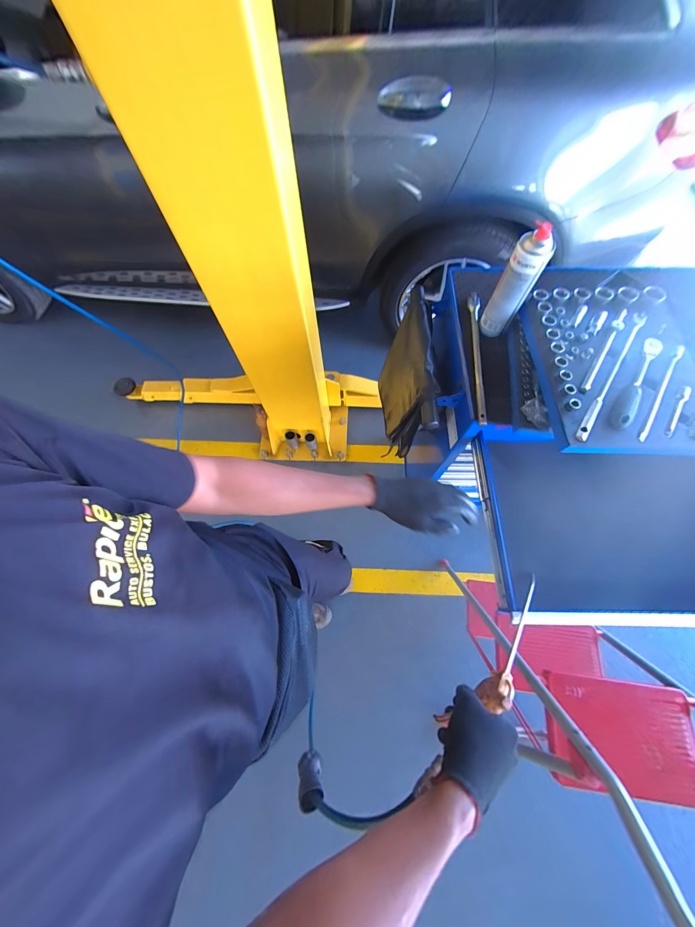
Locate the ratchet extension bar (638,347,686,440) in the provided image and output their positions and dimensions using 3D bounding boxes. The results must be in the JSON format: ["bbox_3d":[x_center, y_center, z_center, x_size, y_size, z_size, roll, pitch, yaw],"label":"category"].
[{"bbox_3d":[0.590,-0.137,0.560,0.019,0.011,0.246,35,73,13],"label":"ratchet extension bar"}]

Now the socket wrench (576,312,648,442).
[{"bbox_3d":[0.514,-0.175,0.575,0.020,0.015,0.346,33,73,13],"label":"socket wrench"}]

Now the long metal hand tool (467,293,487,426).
[{"bbox_3d":[0.297,-0.249,0.684,0.031,0.023,0.365,5,69,3],"label":"long metal hand tool"}]

